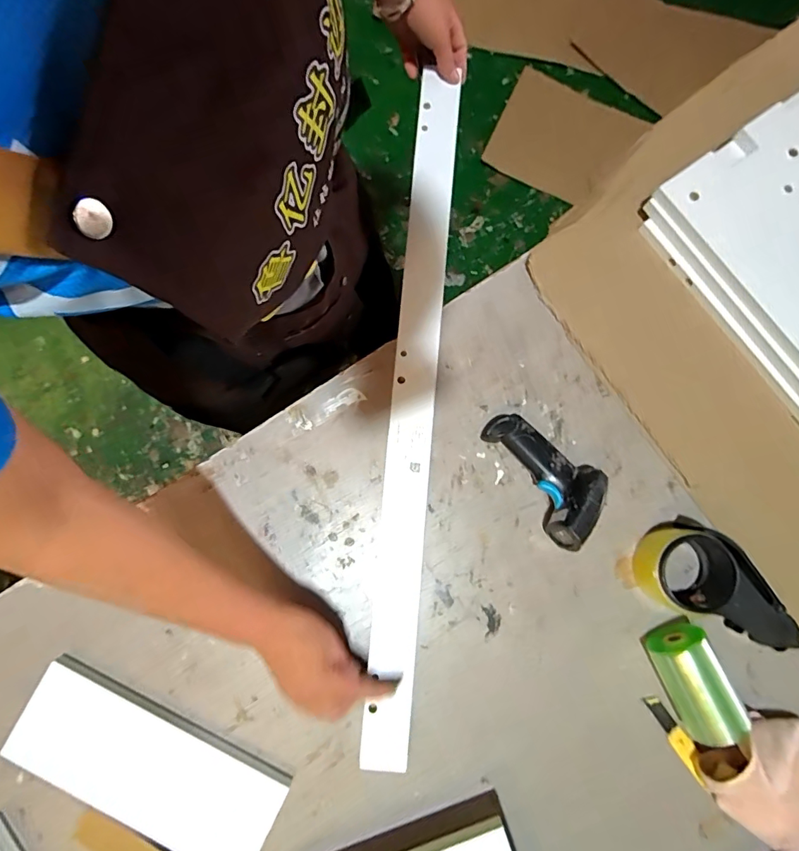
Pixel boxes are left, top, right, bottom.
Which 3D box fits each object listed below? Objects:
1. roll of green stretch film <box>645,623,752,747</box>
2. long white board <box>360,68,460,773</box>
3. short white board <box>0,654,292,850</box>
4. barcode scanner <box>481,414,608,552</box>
[{"bbox_3d":[0.301,0.259,0.473,0.059,0.046,0.105,-22,82,-4],"label":"roll of green stretch film"},{"bbox_3d":[0.016,-0.035,0.524,0.046,0.022,0.761,5,83,0],"label":"long white board"},{"bbox_3d":[-0.263,0.358,0.486,0.277,0.024,0.106,27,82,3],"label":"short white board"},{"bbox_3d":[0.169,0.047,0.513,0.083,0.062,0.163,-32,83,-6],"label":"barcode scanner"}]

